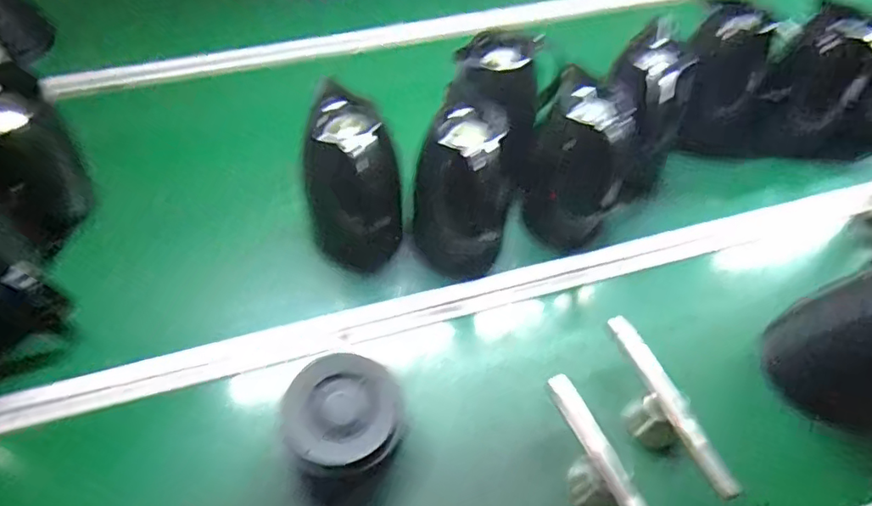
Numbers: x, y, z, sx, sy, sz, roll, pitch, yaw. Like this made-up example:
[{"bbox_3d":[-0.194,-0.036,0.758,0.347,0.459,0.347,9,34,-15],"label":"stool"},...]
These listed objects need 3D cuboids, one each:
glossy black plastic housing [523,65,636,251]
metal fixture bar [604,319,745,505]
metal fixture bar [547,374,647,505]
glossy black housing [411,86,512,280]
[{"bbox_3d":[0.174,-0.110,0.727,0.115,0.187,0.111,17,55,10],"label":"glossy black plastic housing"},{"bbox_3d":[0.230,0.167,0.617,0.042,0.068,0.200,-15,56,-13],"label":"metal fixture bar"},{"bbox_3d":[0.161,0.221,0.574,0.040,0.067,0.200,-18,57,-15],"label":"metal fixture bar"},{"bbox_3d":[0.032,-0.079,0.699,0.118,0.187,0.124,12,54,7],"label":"glossy black housing"}]

